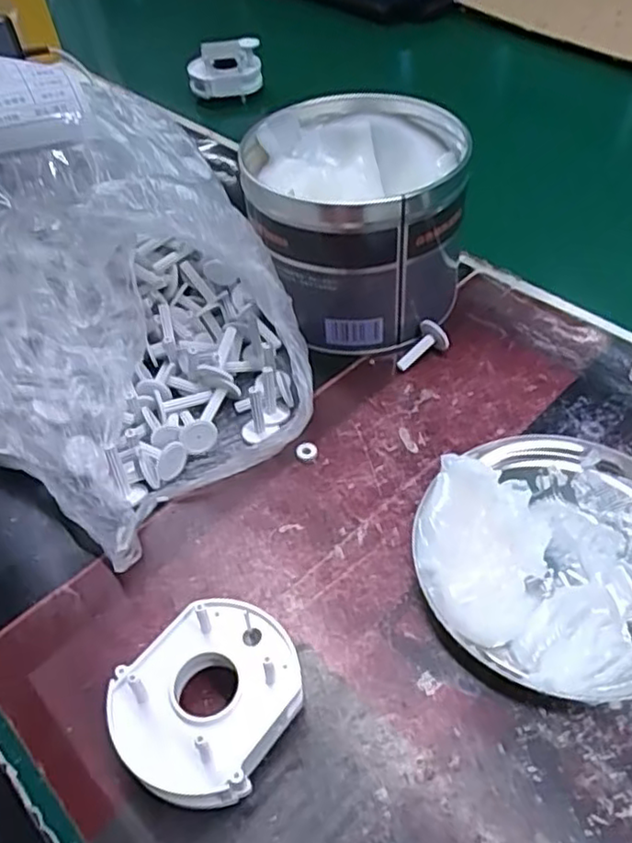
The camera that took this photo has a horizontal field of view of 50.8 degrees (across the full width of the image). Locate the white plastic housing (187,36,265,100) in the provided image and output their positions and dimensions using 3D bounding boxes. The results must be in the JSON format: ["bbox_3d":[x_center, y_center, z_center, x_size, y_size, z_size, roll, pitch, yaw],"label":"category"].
[{"bbox_3d":[-0.090,-0.349,0.661,0.072,0.045,0.047,-11,47,-5],"label":"white plastic housing"}]

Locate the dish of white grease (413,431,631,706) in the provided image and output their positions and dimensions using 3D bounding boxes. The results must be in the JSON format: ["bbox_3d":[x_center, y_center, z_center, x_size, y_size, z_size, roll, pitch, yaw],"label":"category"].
[{"bbox_3d":[0.111,0.053,0.295,0.123,0.029,0.131,-2,47,3],"label":"dish of white grease"}]

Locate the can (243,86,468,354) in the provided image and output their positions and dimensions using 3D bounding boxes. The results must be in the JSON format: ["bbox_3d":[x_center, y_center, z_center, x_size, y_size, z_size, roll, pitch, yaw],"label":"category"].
[{"bbox_3d":[0.024,-0.119,0.406,0.119,0.104,0.121,-2,47,3],"label":"can"}]

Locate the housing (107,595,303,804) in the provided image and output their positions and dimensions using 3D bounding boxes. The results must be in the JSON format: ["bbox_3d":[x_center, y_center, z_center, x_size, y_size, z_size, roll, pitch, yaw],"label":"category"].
[{"bbox_3d":[-0.039,0.109,0.257,0.061,0.030,0.071,33,58,30],"label":"housing"}]

